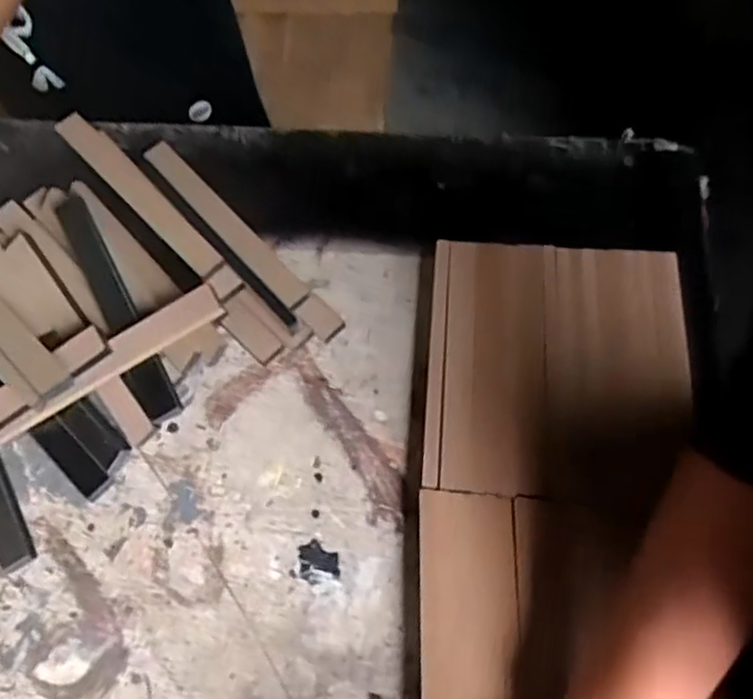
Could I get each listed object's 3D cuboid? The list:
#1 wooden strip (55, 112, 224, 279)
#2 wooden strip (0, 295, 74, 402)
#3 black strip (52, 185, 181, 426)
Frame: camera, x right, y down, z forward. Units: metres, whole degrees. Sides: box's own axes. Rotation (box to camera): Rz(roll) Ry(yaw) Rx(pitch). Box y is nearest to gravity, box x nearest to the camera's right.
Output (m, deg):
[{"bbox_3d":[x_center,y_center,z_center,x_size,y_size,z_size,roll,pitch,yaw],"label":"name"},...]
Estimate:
[{"bbox_3d":[-0.169,-0.112,0.494,0.022,0.018,0.172,-42,72,-14],"label":"wooden strip"},{"bbox_3d":[-0.249,-0.022,0.449,0.178,0.007,0.021,35,72,31],"label":"wooden strip"},{"bbox_3d":[-0.176,-0.033,0.458,0.023,0.014,0.176,-27,71,-10],"label":"black strip"}]

